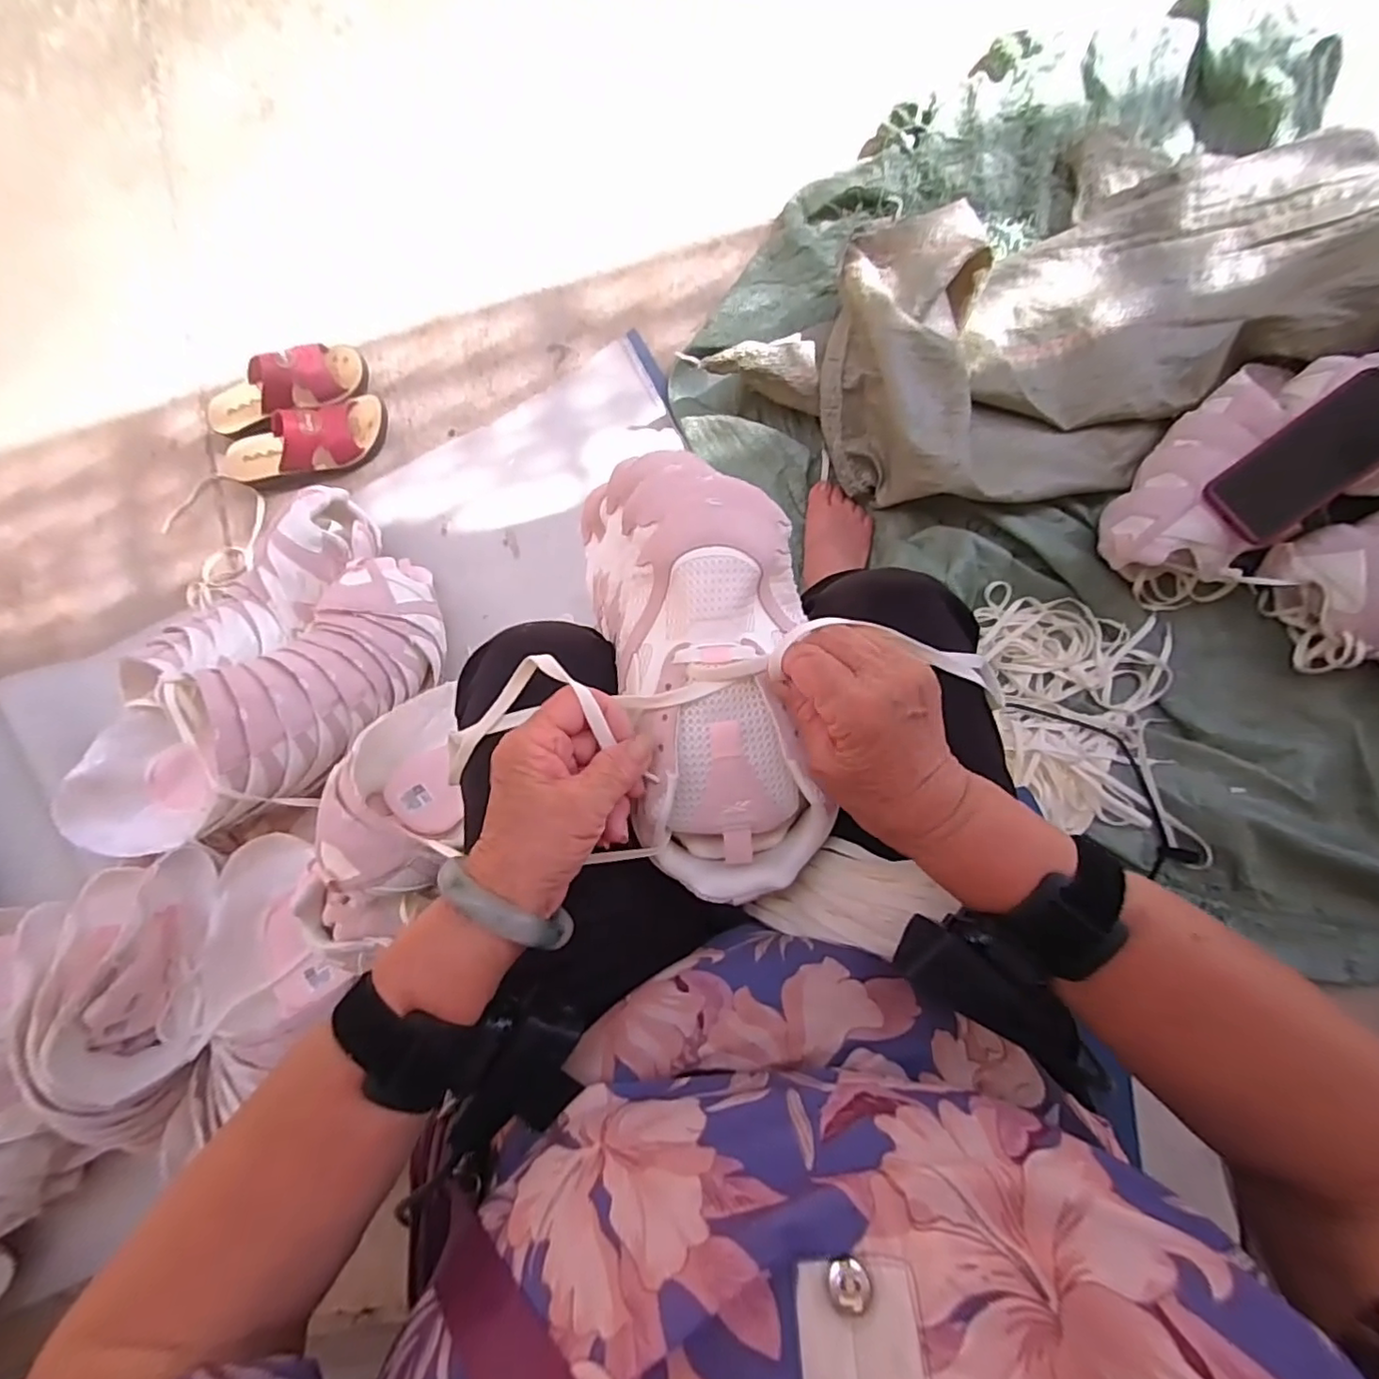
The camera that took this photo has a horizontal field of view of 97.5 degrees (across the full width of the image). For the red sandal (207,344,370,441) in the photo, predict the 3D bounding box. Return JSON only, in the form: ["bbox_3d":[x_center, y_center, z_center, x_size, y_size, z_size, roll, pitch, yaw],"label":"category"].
[{"bbox_3d":[-0.570,-0.420,0.840,0.228,0.074,0.090,-19,83,3],"label":"red sandal"}]

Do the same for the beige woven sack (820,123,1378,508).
[{"bbox_3d":[0.461,-0.448,0.697,0.644,0.113,0.384,-24,83,2],"label":"beige woven sack"}]

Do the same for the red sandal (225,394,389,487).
[{"bbox_3d":[-0.538,-0.339,0.833,0.232,0.080,0.088,-19,83,3],"label":"red sandal"}]

